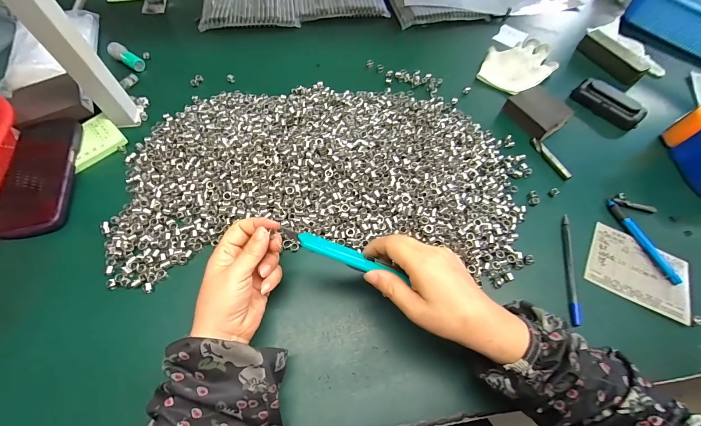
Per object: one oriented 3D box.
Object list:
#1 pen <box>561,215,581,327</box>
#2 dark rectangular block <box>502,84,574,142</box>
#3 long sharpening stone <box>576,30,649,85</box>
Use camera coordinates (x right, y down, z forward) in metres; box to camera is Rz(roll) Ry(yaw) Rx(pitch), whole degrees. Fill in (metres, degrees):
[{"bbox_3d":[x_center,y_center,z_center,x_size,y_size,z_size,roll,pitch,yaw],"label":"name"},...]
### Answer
[{"bbox_3d":[0.268,0.065,0.369,0.012,0.013,0.141,14,62,5],"label":"pen"},{"bbox_3d":[0.292,-0.160,0.474,0.081,0.019,0.083,-28,66,-16],"label":"dark rectangular block"},{"bbox_3d":[0.472,-0.285,0.552,0.028,0.030,0.121,-24,65,-15],"label":"long sharpening stone"}]

